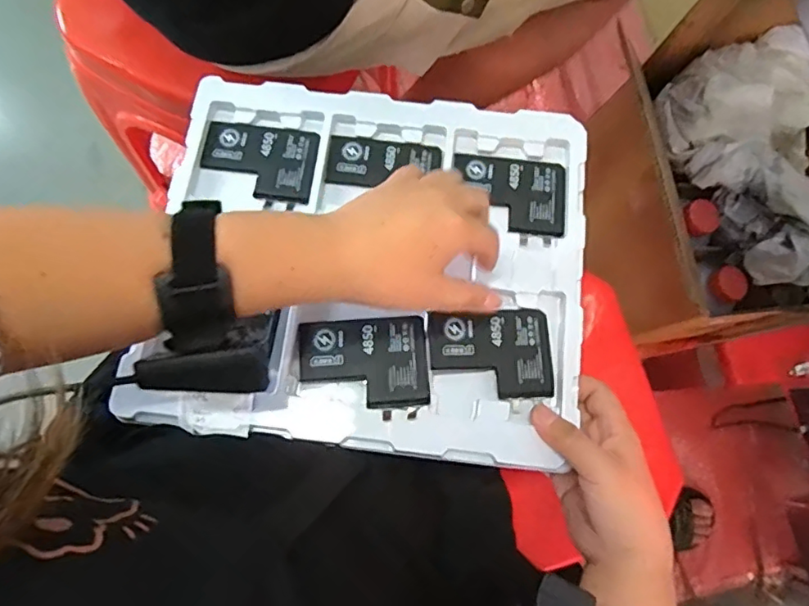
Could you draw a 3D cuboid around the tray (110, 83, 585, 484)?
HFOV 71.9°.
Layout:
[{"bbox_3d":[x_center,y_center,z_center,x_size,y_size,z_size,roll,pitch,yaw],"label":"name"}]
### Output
[{"bbox_3d":[-0.024,-0.034,0.423,0.314,0.021,0.280,7,71,-1],"label":"tray"}]

